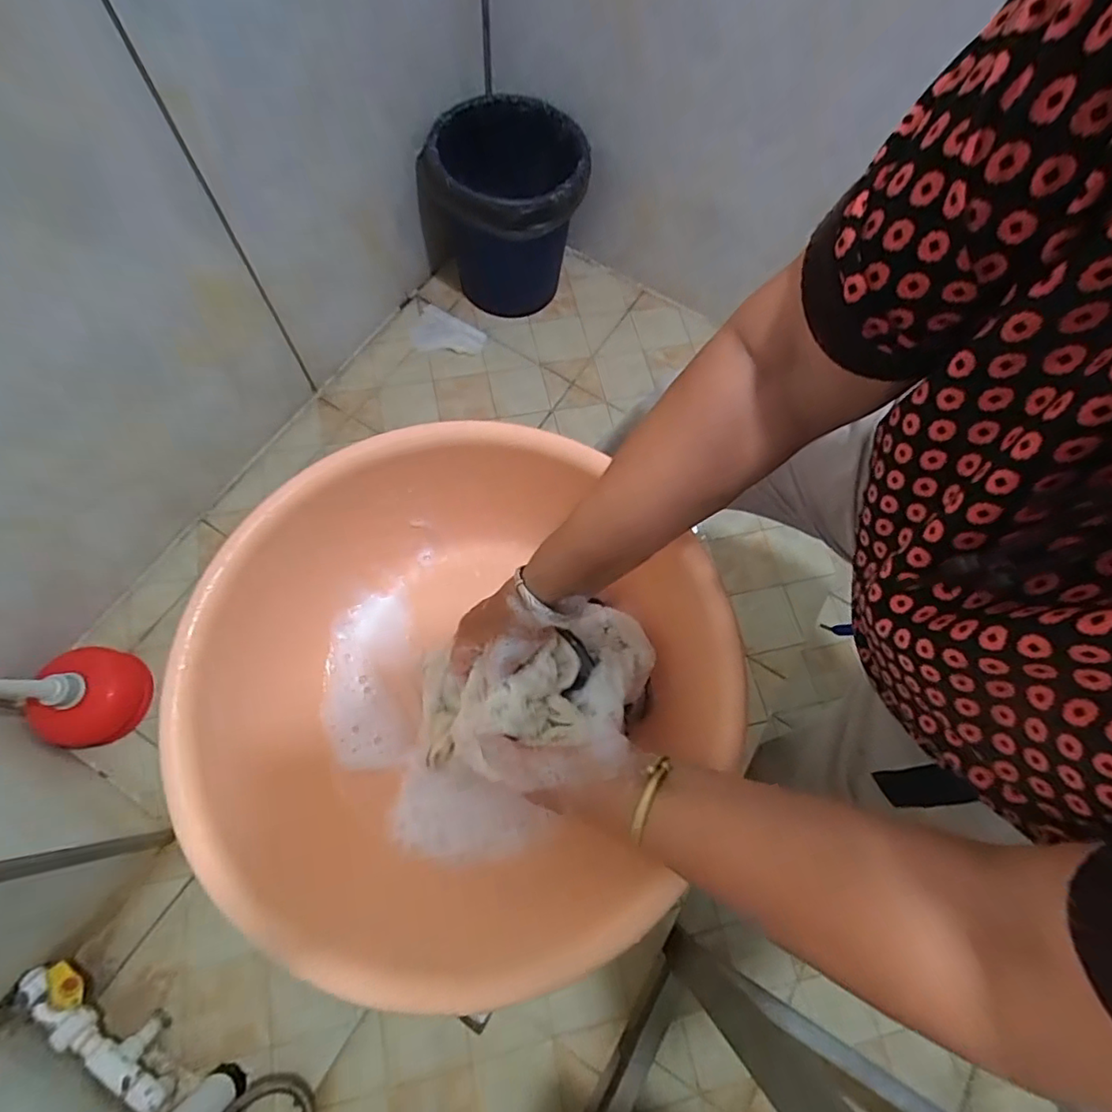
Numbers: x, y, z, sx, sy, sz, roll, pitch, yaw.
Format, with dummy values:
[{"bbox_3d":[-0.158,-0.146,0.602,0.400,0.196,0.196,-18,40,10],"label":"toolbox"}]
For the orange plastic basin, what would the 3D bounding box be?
[{"bbox_3d":[-0.068,0.095,0.434,0.346,0.145,0.360,1,69,-4],"label":"orange plastic basin"}]

